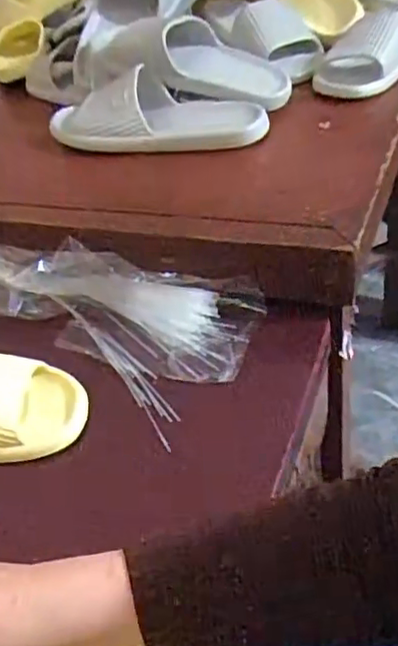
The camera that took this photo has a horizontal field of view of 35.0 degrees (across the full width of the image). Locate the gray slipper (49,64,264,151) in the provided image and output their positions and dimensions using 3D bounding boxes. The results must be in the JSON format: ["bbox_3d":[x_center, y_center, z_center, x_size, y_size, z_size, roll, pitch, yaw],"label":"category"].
[{"bbox_3d":[-0.063,-0.256,0.762,0.287,0.075,0.095,0,38,14],"label":"gray slipper"}]

